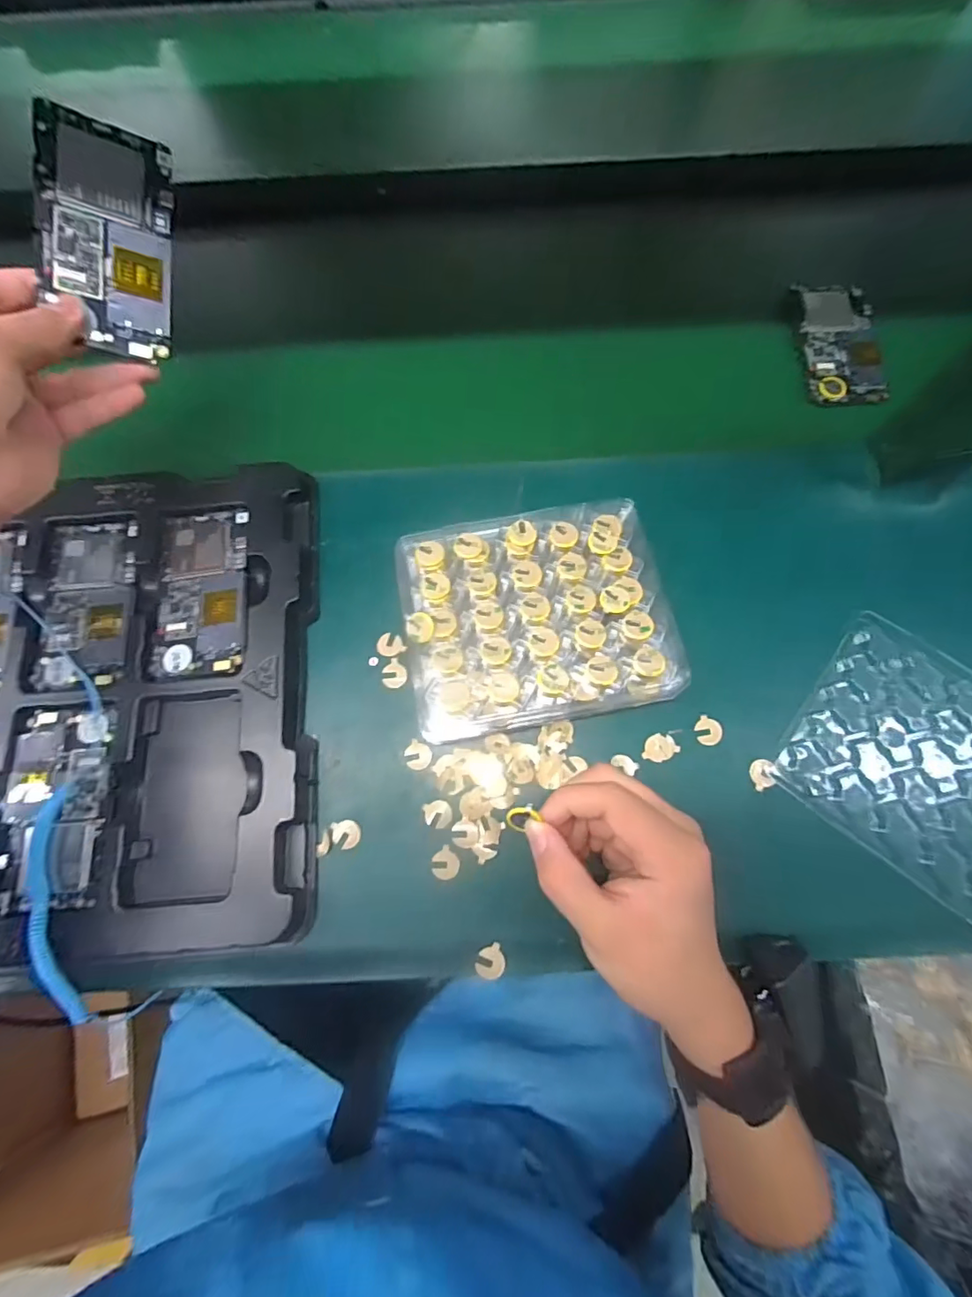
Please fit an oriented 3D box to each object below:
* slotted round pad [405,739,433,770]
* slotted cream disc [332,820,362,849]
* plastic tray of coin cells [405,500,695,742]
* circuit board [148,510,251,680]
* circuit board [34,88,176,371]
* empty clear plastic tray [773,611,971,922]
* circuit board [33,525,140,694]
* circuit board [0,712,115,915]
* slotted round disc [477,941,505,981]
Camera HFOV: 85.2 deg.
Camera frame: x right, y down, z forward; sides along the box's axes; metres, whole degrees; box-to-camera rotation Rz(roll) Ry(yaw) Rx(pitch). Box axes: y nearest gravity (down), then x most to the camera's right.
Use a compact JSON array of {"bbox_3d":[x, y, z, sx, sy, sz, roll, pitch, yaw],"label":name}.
[{"bbox_3d":[-0.047,0.073,0.361,0.018,0.004,0.018,0,72,1],"label":"slotted round pad"},{"bbox_3d":[-0.092,0.123,0.350,0.018,0.004,0.018,0,72,1],"label":"slotted cream disc"},{"bbox_3d":[0.035,-0.022,0.368,0.174,0.039,0.146,-12,72,-3],"label":"plastic tray of coin cells"},{"bbox_3d":[-0.203,-0.041,0.379,0.066,0.005,0.124,-5,74,5],"label":"circuit board"},{"bbox_3d":[-0.229,-0.247,0.319,0.068,0.012,0.126,2,96,-26],"label":"circuit board"},{"bbox_3d":[0.294,0.076,0.347,0.168,0.009,0.143,36,76,11],"label":"empty clear plastic tray"},{"bbox_3d":[-0.289,-0.034,0.384,0.064,0.004,0.125,-5,72,-1],"label":"circuit board"},{"bbox_3d":[-0.283,0.104,0.348,0.062,0.007,0.124,-3,72,0],"label":"circuit board"},{"bbox_3d":[0.003,0.194,0.326,0.019,0.004,0.018,0,72,1],"label":"slotted round disc"}]

